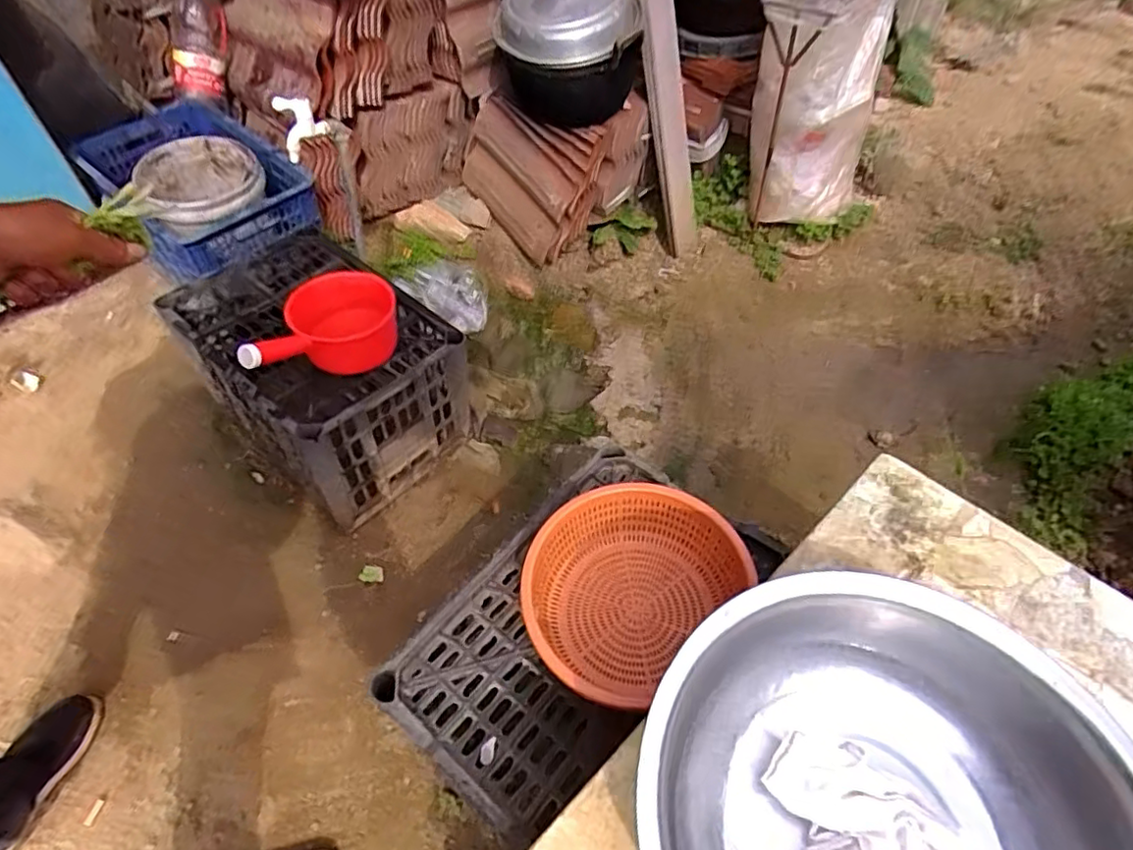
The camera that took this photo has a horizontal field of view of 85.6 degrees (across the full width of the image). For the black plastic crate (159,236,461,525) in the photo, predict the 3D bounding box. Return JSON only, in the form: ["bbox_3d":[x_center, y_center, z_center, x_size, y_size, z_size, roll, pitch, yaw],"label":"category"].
[{"bbox_3d":[-0.484,-0.106,1.255,0.499,0.307,0.353,34,59,25],"label":"black plastic crate"}]

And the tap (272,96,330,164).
[{"bbox_3d":[-0.459,-0.522,1.069,0.078,0.095,0.039,-17,53,-13],"label":"tap"}]

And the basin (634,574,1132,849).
[{"bbox_3d":[0.224,0.285,0.431,0.310,0.107,0.323,0,51,0],"label":"basin"}]

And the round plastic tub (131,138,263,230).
[{"bbox_3d":[-0.870,-0.588,1.462,0.257,0.079,0.298,-29,56,-21],"label":"round plastic tub"}]

